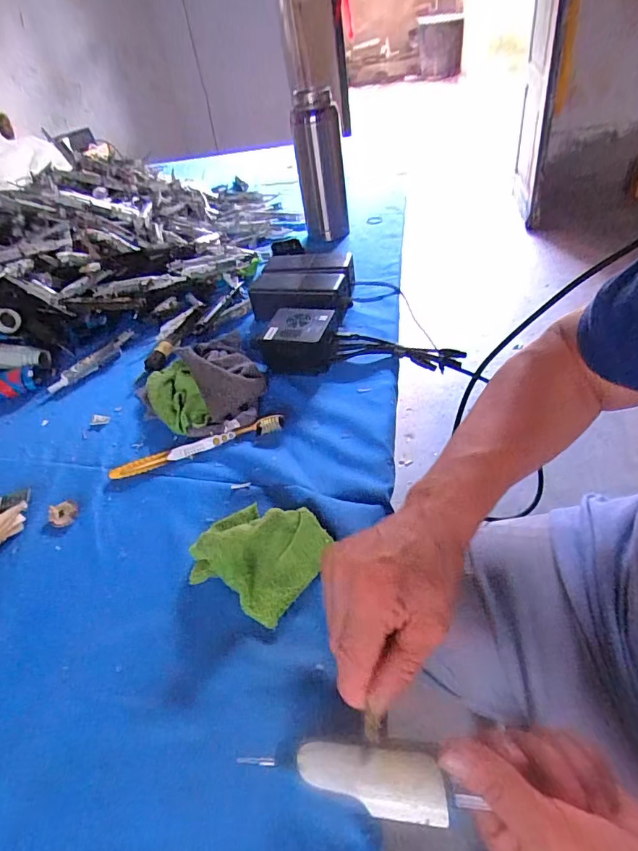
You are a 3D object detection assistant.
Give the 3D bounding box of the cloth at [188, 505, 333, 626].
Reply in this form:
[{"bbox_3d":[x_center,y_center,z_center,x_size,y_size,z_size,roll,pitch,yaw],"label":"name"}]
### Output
[{"bbox_3d":[-0.052,0.095,0.368,0.103,0.044,0.087,13,49,24],"label":"cloth"}]

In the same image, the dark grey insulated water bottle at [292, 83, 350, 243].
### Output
[{"bbox_3d":[0.002,-0.432,0.772,0.078,0.210,0.063,-4,44,5],"label":"dark grey insulated water bottle"}]

